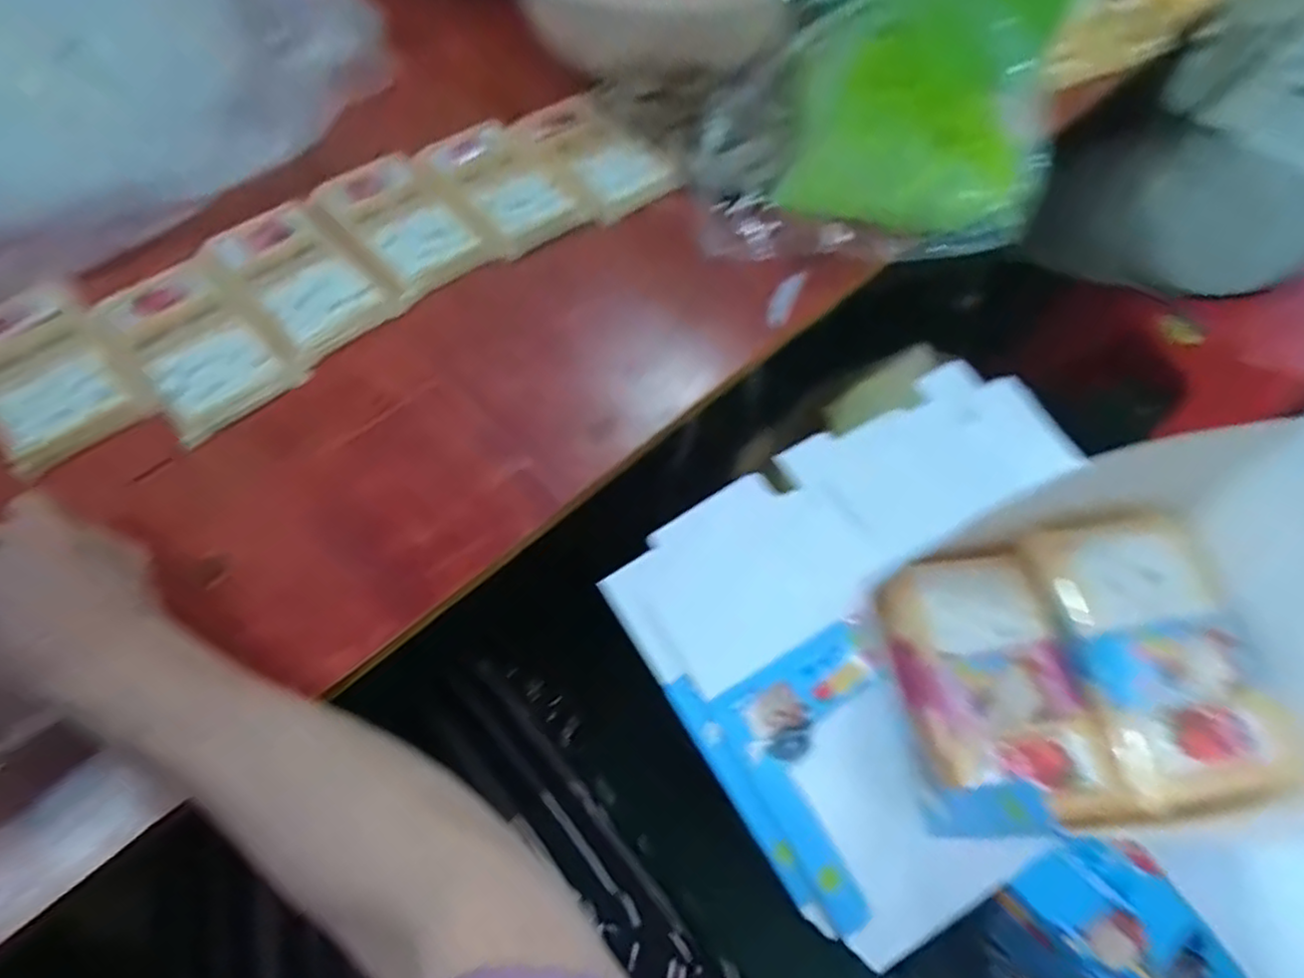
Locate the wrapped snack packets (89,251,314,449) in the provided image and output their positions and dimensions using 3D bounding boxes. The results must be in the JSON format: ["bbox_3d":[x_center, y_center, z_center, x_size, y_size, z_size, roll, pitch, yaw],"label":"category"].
[{"bbox_3d":[-0.293,-0.094,0.453,0.084,0.023,0.125,-40,70,-22],"label":"wrapped snack packets"}]

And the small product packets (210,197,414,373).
[{"bbox_3d":[-0.240,-0.151,0.492,0.084,0.023,0.128,-39,69,-22],"label":"small product packets"}]

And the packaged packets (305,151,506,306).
[{"bbox_3d":[-0.188,-0.196,0.517,0.085,0.023,0.128,-37,69,-22],"label":"packaged packets"}]

